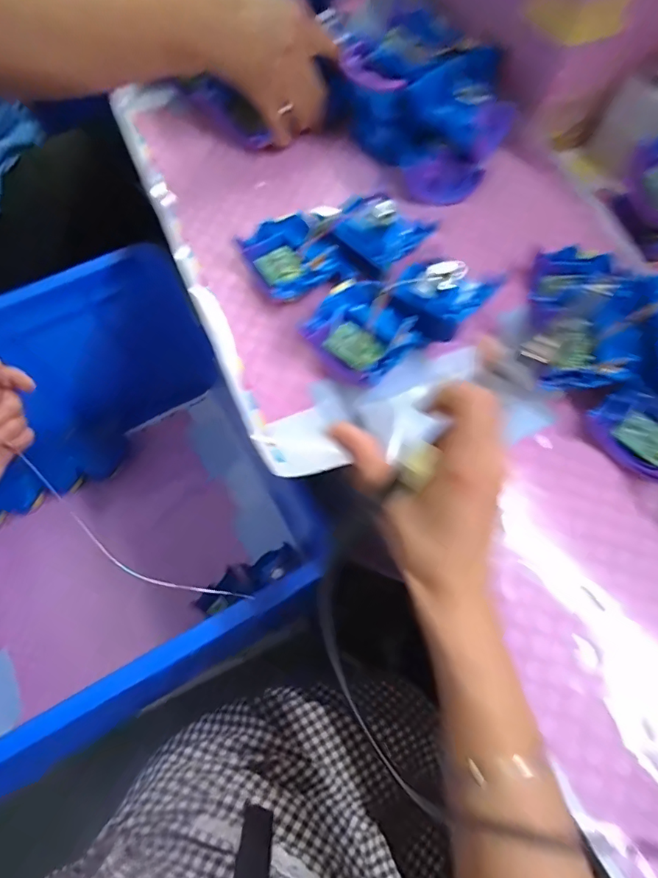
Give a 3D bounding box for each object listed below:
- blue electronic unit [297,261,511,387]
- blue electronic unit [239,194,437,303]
[{"bbox_3d":[0.062,-0.109,0.426,0.158,0.034,0.084,-30,70,-12],"label":"blue electronic unit"},{"bbox_3d":[0.009,-0.176,0.455,0.180,0.042,0.105,-14,68,-6],"label":"blue electronic unit"}]

